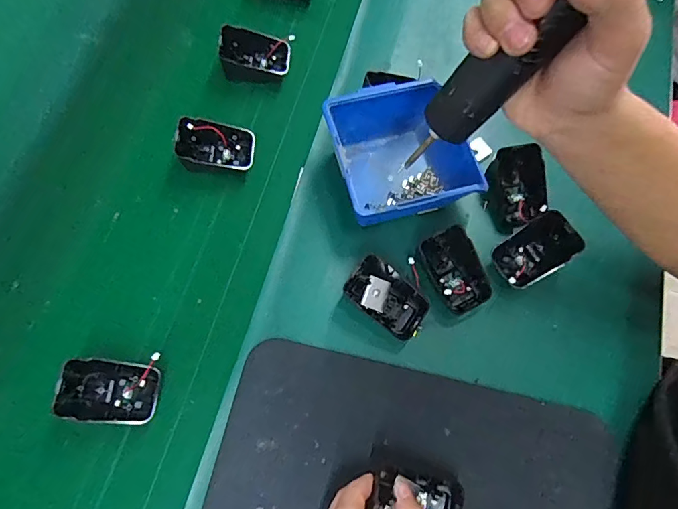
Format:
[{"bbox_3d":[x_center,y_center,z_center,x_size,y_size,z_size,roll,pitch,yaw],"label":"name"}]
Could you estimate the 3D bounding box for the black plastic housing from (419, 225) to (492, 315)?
[{"bbox_3d":[0.101,0.014,0.396,0.039,0.027,0.071,-20,73,-10],"label":"black plastic housing"}]

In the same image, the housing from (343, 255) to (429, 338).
[{"bbox_3d":[0.040,0.037,0.381,0.067,0.034,0.046,33,72,8],"label":"housing"}]

